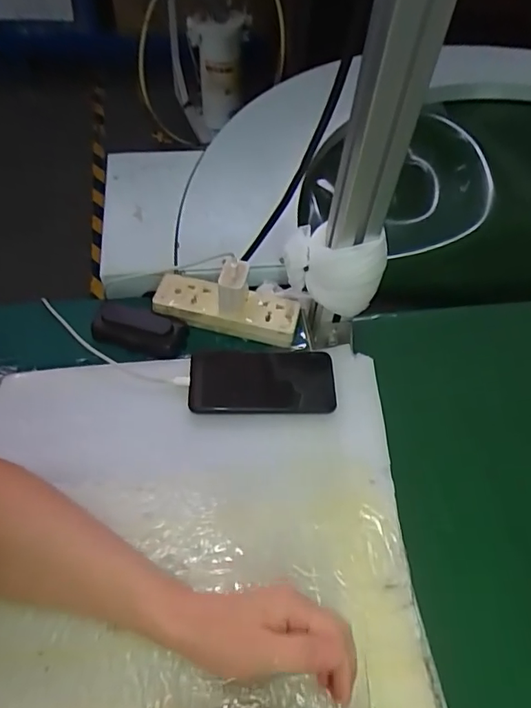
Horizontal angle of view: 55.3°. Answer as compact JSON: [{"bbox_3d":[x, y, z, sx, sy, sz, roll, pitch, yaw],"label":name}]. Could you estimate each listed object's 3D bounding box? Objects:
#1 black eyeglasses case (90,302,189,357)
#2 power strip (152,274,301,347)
[{"bbox_3d":[-0.144,-0.029,0.583,0.106,0.022,0.051,17,56,7],"label":"black eyeglasses case"},{"bbox_3d":[-0.045,-0.055,0.601,0.170,0.029,0.054,14,56,5],"label":"power strip"}]

